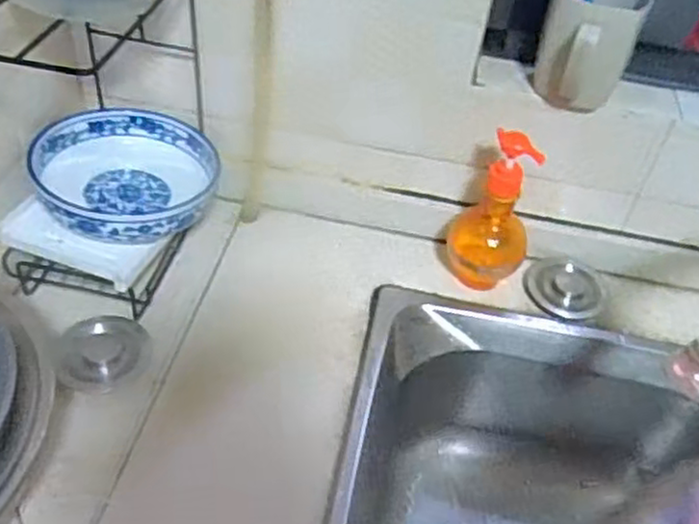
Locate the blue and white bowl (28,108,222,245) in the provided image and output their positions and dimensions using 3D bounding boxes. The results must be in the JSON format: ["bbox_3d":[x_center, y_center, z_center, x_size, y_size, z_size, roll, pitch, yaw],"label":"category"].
[{"bbox_3d":[-0.217,-0.082,0.711,0.175,0.051,0.184,3,45,-3],"label":"blue and white bowl"}]

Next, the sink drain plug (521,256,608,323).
[{"bbox_3d":[0.226,0.026,0.752,0.080,0.016,0.069,-2,68,-2],"label":"sink drain plug"}]

